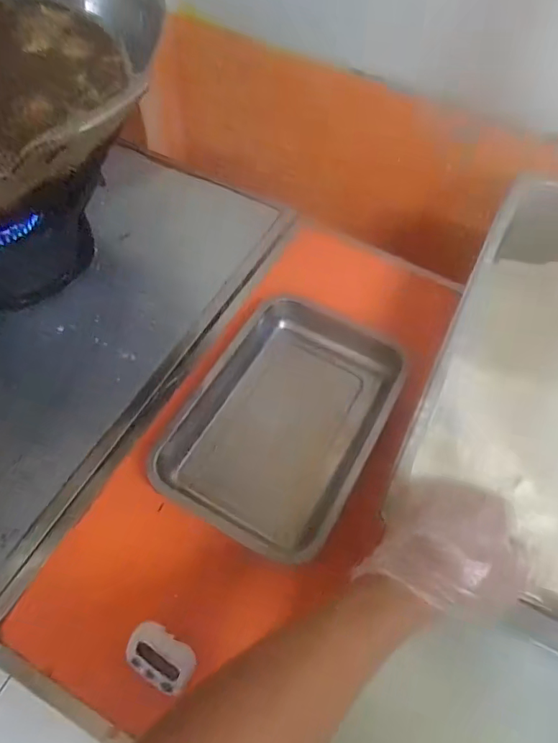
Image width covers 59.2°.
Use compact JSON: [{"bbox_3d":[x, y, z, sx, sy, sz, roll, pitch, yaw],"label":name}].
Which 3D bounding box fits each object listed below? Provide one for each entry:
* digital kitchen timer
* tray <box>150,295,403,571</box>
[{"bbox_3d":[-0.113,0.275,0.469,0.070,0.061,0.048,30,63,14],"label":"digital kitchen timer"},{"bbox_3d":[0.013,0.048,0.603,0.214,0.053,0.310,26,62,12],"label":"tray"}]

